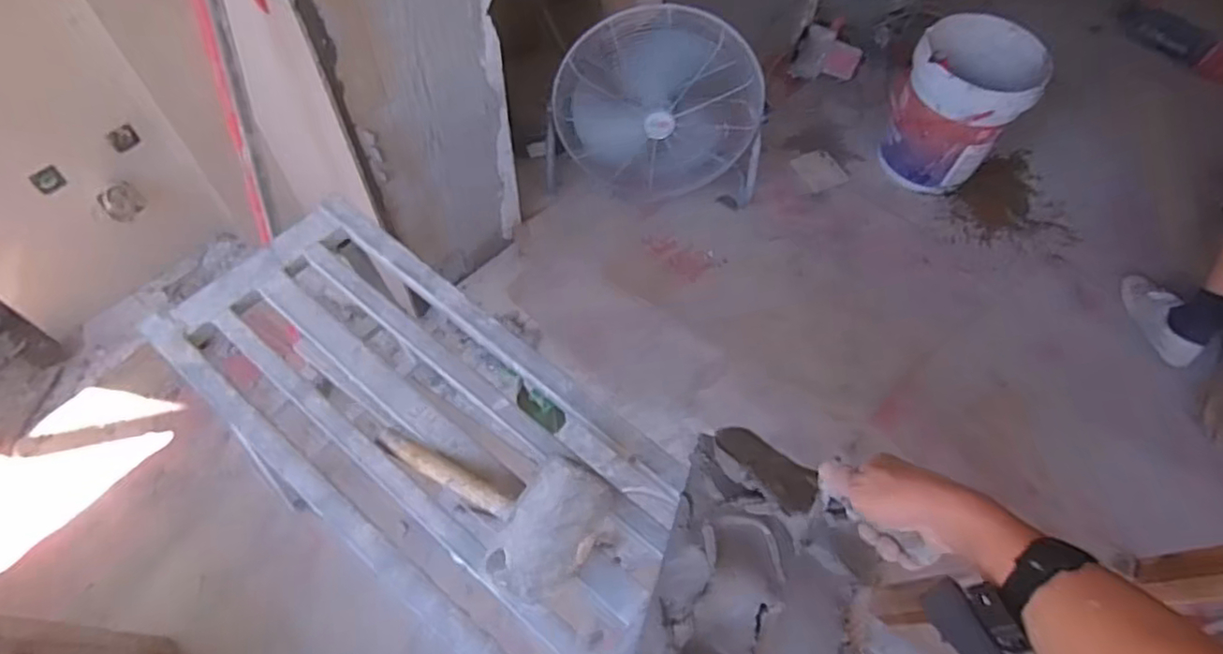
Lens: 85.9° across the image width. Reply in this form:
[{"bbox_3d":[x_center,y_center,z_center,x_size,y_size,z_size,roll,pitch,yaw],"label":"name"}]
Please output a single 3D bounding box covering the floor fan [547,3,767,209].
[{"bbox_3d":[0.109,-0.498,1.529,0.516,0.415,0.205,8,59,2],"label":"floor fan"}]

